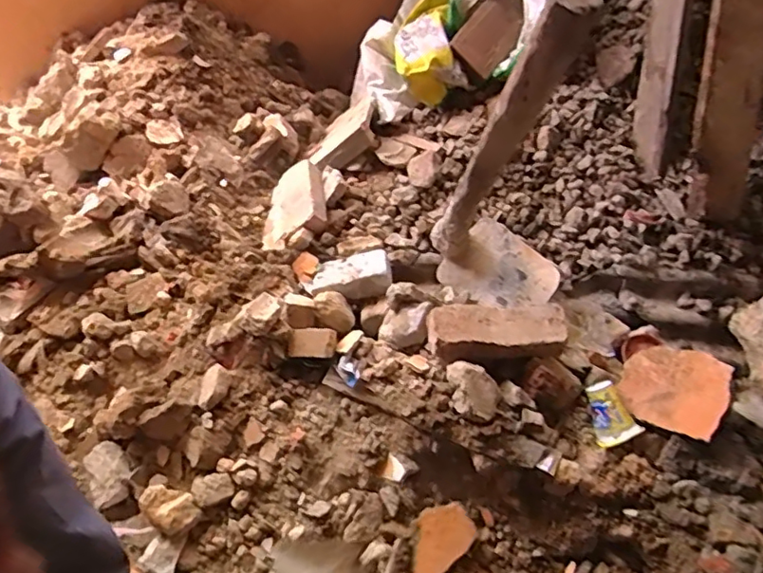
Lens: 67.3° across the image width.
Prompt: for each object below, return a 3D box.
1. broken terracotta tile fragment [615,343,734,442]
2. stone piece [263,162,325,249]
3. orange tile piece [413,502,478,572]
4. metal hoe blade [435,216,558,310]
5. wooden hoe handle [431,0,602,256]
[{"bbox_3d":[0.444,0.155,0.880,0.152,0.017,0.129,14,69,41],"label":"broken terracotta tile fragment"},{"bbox_3d":[-0.176,-0.163,1.148,0.142,0.043,0.209,-14,54,33],"label":"stone piece"},{"bbox_3d":[0.083,0.357,0.815,0.124,0.012,0.077,-20,77,-39],"label":"orange tile piece"},{"bbox_3d":[0.210,-0.027,1.032,0.185,0.017,0.161,38,74,22],"label":"metal hoe blade"},{"bbox_3d":[0.144,-0.169,0.788,0.040,0.560,0.053,-5,72,-8],"label":"wooden hoe handle"}]

